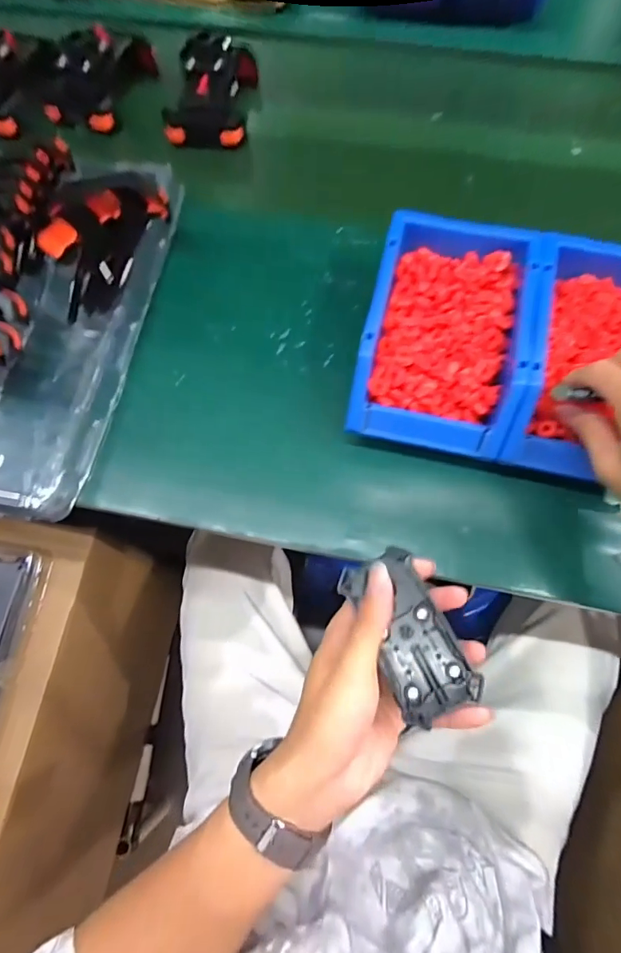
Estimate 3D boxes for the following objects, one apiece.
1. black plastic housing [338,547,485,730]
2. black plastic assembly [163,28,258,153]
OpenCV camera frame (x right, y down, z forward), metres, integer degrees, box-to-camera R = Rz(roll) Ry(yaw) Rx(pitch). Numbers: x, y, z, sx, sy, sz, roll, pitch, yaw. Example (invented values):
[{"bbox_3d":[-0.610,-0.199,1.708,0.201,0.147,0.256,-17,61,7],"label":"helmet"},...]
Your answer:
[{"bbox_3d":[0.062,0.100,0.294,0.055,0.012,0.101,-19,67,-6],"label":"black plastic housing"},{"bbox_3d":[-0.116,-0.445,0.515,0.094,0.057,0.133,6,71,3],"label":"black plastic assembly"}]

